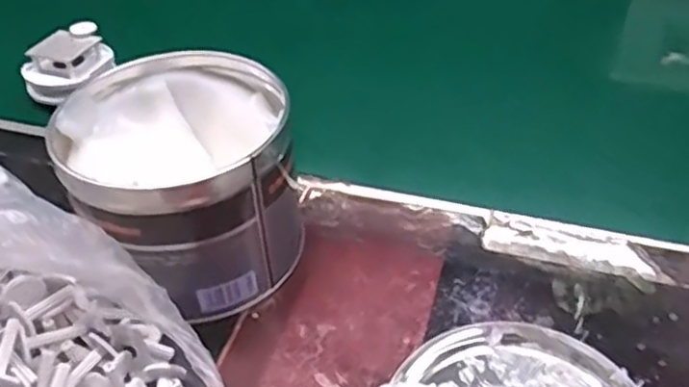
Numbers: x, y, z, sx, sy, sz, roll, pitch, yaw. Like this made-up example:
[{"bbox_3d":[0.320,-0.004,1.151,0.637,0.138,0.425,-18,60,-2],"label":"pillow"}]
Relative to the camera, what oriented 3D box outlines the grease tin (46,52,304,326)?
[{"bbox_3d":[-0.093,-0.005,0.410,0.120,0.099,0.126,-2,42,1],"label":"grease tin"}]

